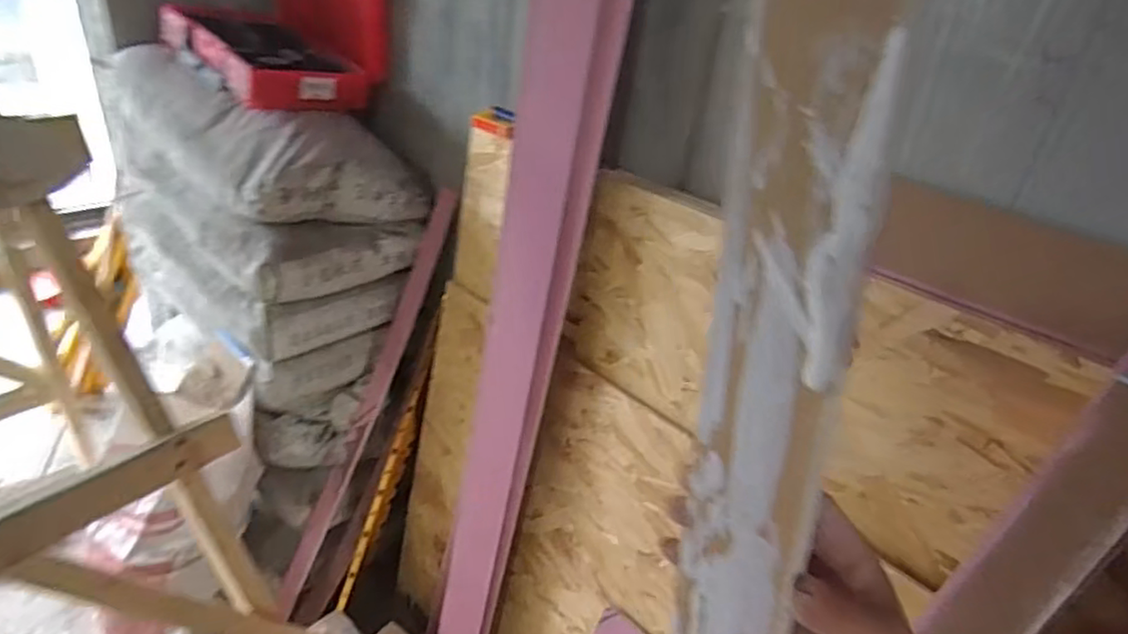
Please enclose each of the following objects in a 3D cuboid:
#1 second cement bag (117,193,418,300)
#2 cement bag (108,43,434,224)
[{"bbox_3d":[-0.621,-0.218,1.354,0.545,0.151,0.344,28,36,31],"label":"second cement bag"},{"bbox_3d":[-0.637,-0.393,1.349,0.690,0.205,0.370,27,35,30],"label":"cement bag"}]

